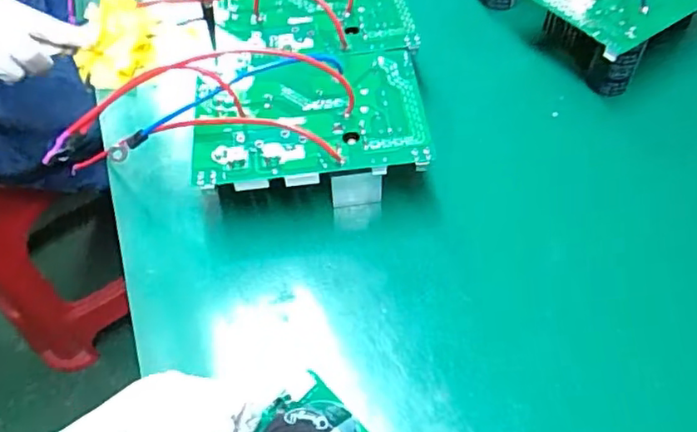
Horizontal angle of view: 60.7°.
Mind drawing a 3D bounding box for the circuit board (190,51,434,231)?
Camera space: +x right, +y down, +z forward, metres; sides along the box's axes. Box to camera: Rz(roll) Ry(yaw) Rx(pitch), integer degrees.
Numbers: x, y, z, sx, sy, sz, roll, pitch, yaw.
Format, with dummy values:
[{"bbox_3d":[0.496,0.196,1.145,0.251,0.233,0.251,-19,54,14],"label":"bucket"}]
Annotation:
[{"bbox_3d":[-0.027,-0.059,0.435,0.159,0.066,0.128,-7,53,-4],"label":"circuit board"}]

